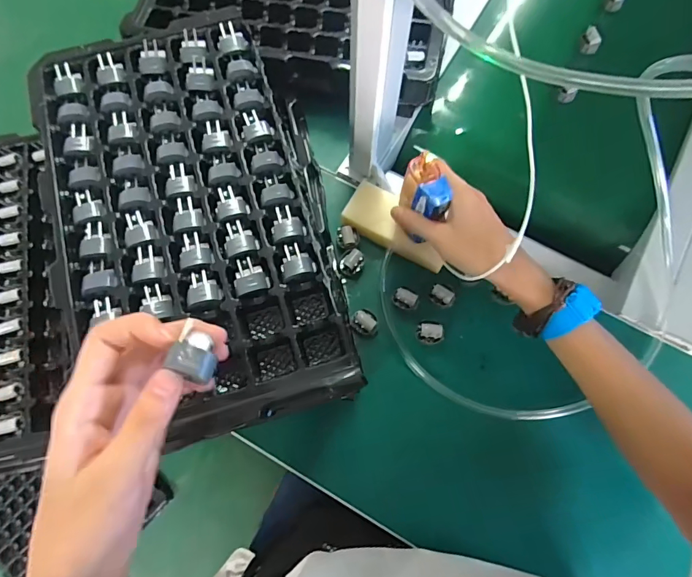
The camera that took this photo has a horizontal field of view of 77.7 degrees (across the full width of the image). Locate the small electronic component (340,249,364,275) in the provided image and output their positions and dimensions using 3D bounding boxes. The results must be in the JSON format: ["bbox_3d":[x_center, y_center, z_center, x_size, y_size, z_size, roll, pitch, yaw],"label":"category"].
[{"bbox_3d":[0.007,-0.029,0.458,0.021,0.023,0.024,27,74,9],"label":"small electronic component"}]

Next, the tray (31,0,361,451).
[{"bbox_3d":[-0.132,-0.071,0.362,0.203,0.047,0.333,-15,73,-4],"label":"tray"}]

